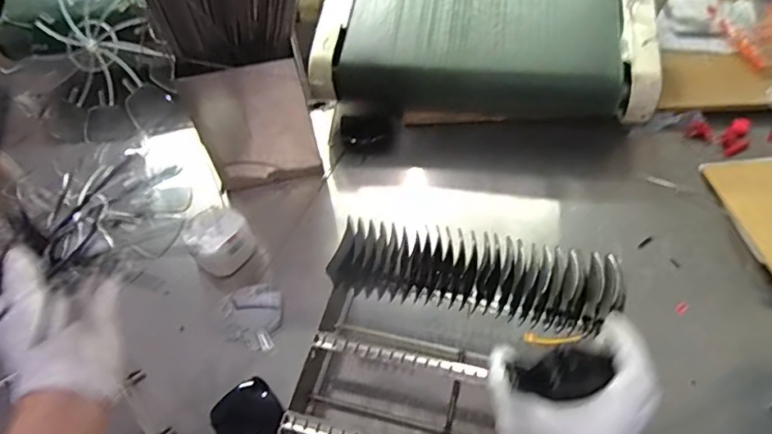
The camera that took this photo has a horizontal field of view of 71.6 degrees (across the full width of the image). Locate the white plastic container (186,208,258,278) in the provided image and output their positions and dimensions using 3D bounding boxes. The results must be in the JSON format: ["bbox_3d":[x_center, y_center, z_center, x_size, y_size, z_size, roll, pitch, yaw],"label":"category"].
[{"bbox_3d":[-0.222,0.029,0.710,0.081,0.050,0.080,-35,56,-20],"label":"white plastic container"}]

